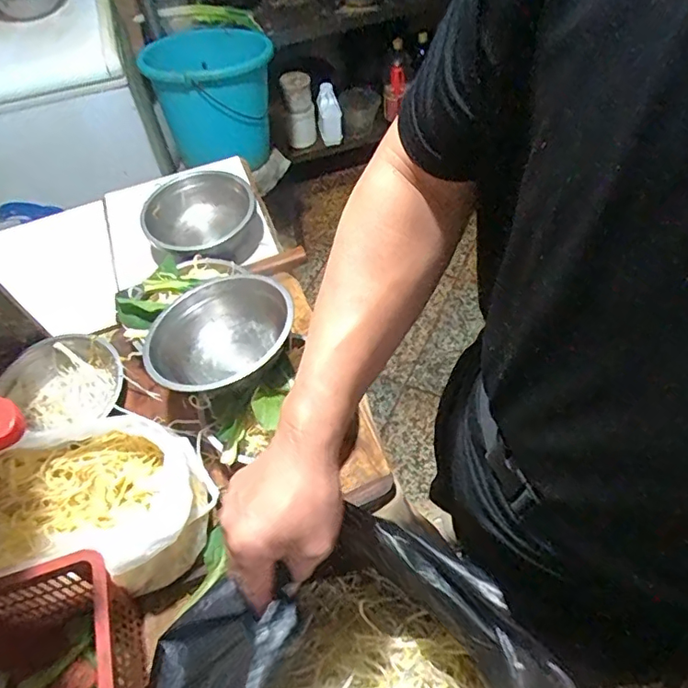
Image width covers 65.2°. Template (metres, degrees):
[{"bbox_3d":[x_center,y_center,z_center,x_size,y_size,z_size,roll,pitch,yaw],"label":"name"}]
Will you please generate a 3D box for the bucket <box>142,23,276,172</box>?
[{"bbox_3d":[-0.385,-0.749,1.680,0.376,0.382,0.362,-2,55,2],"label":"bucket"}]

